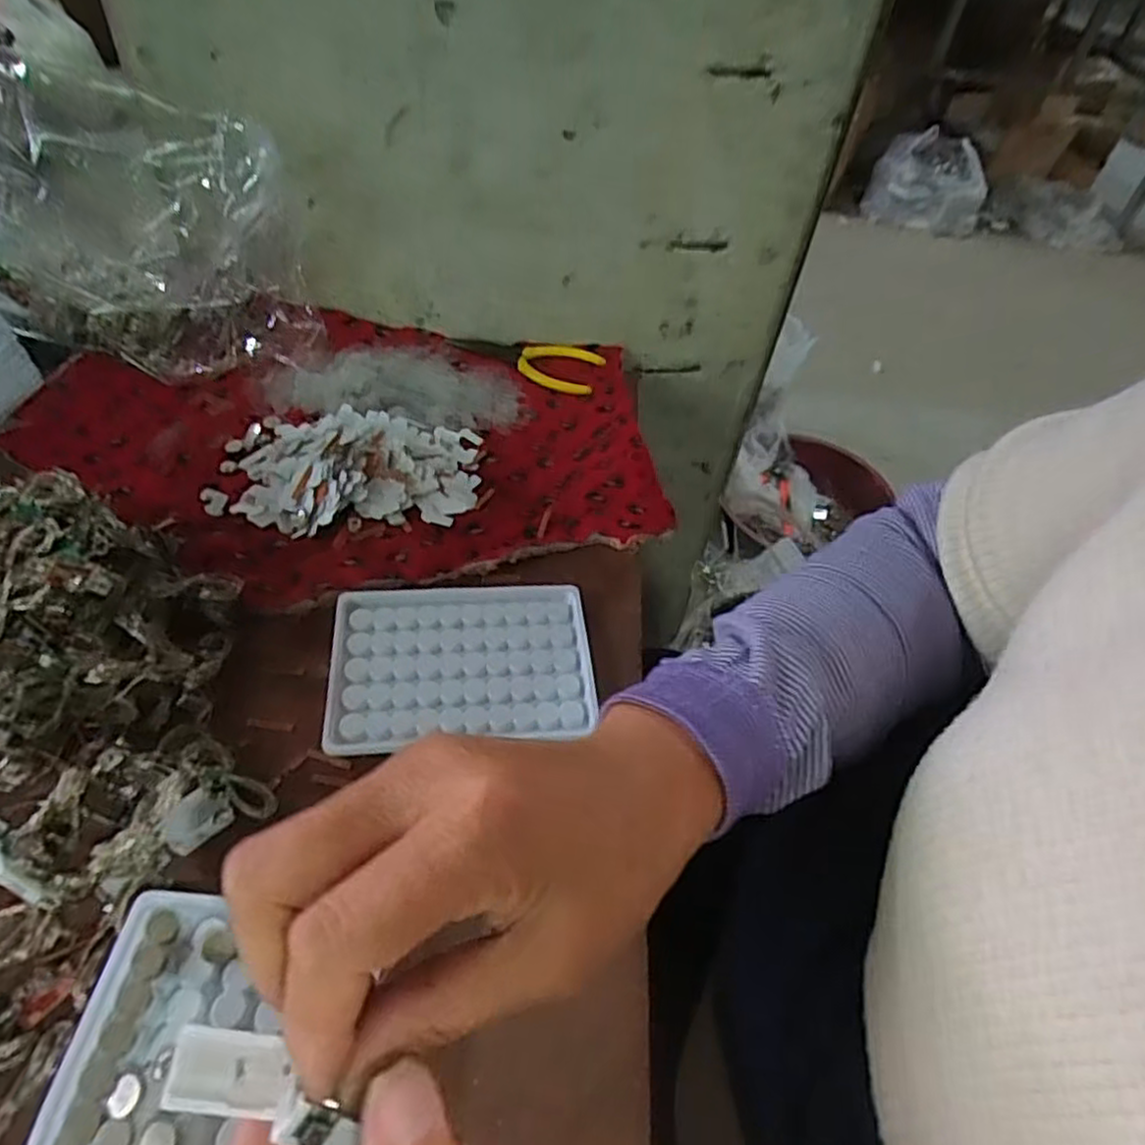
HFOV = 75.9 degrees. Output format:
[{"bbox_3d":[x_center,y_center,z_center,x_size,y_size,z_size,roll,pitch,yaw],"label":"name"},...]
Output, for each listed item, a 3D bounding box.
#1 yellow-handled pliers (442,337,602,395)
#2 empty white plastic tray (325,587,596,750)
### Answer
[{"bbox_3d":[-0.036,-0.166,0.562,0.116,0.007,0.052,18,50,9],"label":"yellow-handled pliers"},{"bbox_3d":[-0.056,0.045,0.378,0.130,0.006,0.091,-2,50,-9],"label":"empty white plastic tray"}]

